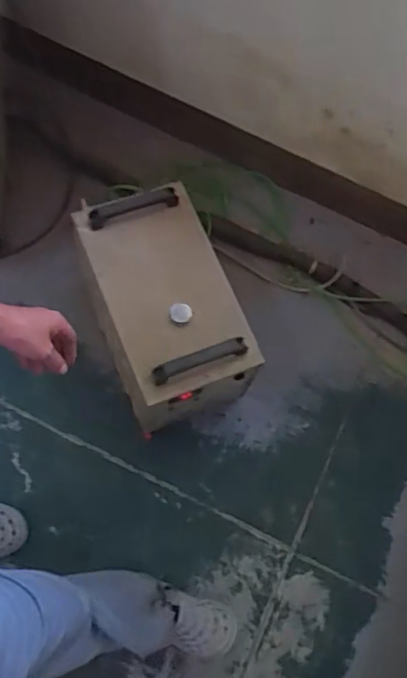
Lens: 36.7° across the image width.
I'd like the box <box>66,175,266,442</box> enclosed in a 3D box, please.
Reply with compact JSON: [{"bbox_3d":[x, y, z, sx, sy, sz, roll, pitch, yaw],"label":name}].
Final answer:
[{"bbox_3d":[-0.109,-0.065,1.418,0.295,0.301,0.477,-19,73,-12],"label":"box"}]

